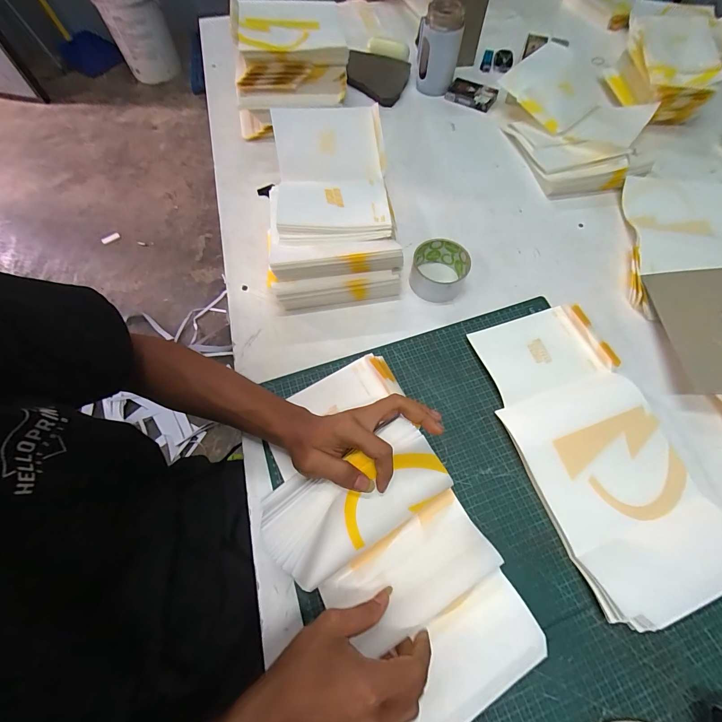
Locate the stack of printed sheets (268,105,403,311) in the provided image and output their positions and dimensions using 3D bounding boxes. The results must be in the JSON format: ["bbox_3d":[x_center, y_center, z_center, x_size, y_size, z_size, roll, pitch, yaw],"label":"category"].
[{"bbox_3d":[-0.048,-0.237,0.522,0.177,0.091,0.296,-6,64,-3],"label":"stack of printed sheets"}]

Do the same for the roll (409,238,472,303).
[{"bbox_3d":[0.115,-0.135,0.504,0.080,0.046,0.074,0,64,0],"label":"roll"}]

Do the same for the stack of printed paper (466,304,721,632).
[{"bbox_3d":[0.274,0.088,0.412,0.176,0.033,0.345,-17,65,-8],"label":"stack of printed paper"}]

